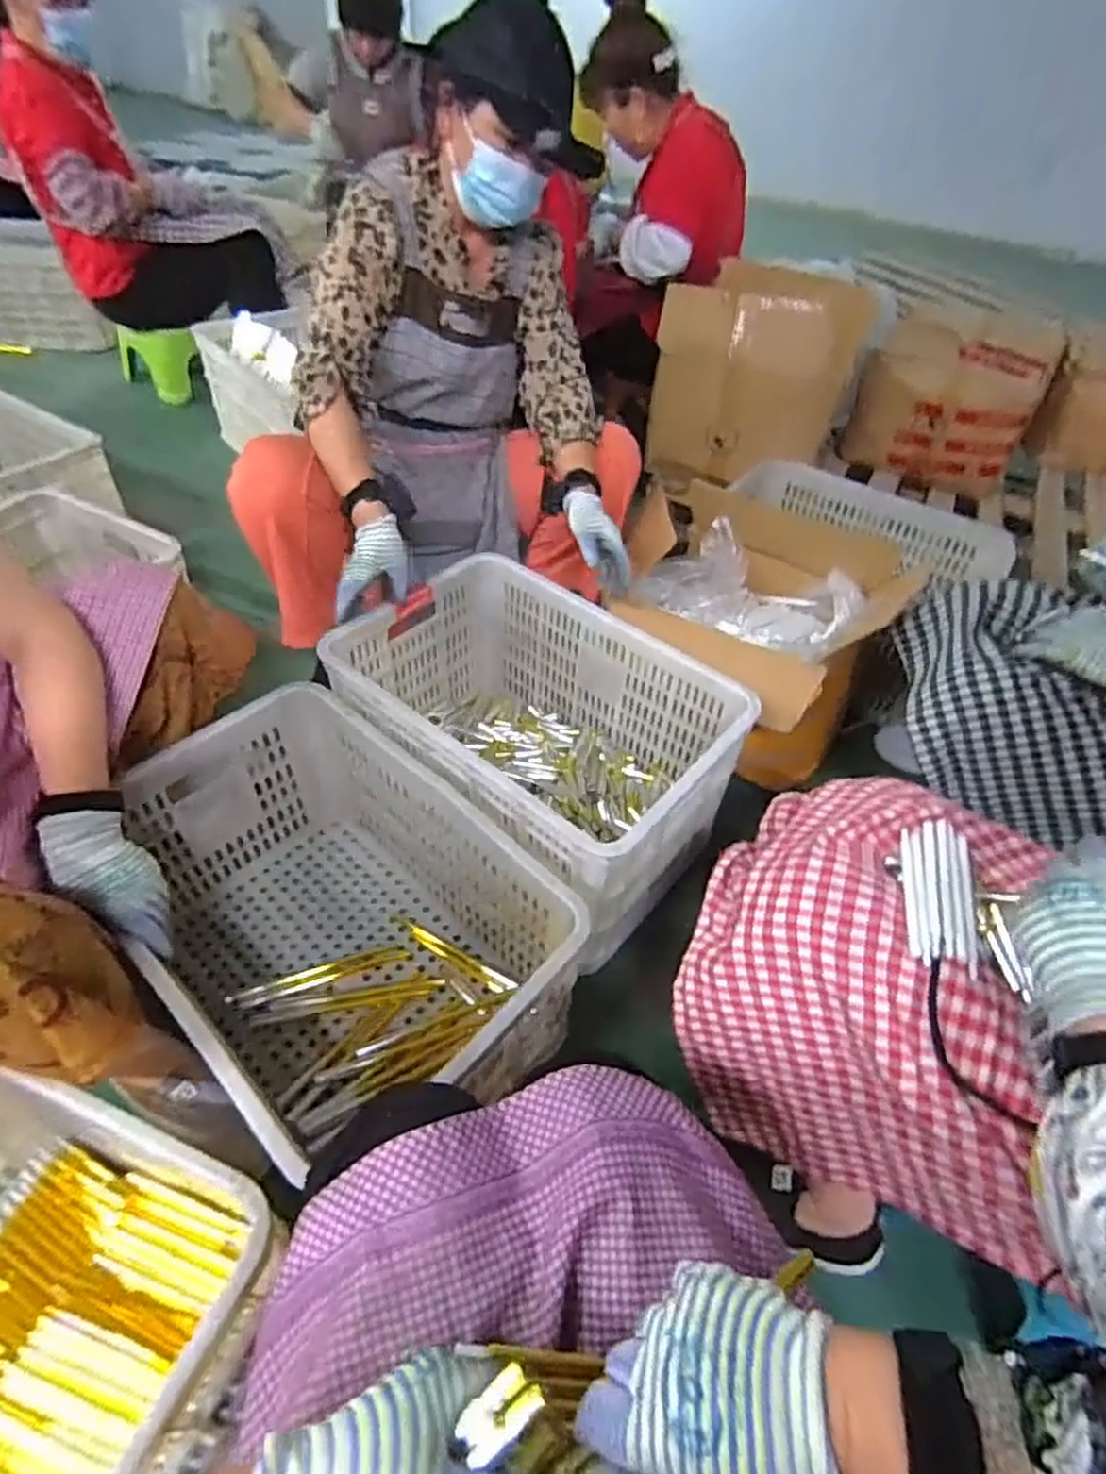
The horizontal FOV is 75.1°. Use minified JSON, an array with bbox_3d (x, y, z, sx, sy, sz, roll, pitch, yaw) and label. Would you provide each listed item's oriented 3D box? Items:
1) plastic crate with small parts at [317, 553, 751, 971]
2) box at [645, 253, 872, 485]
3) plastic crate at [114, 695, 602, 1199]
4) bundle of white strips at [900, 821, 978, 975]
[{"bbox_3d":[-0.031,0.009,1.059,0.520,0.268,0.356,32,51,22],"label":"plastic crate with small parts"},{"bbox_3d":[0.451,-0.809,1.626,0.398,0.363,0.342,23,49,15],"label":"box"},{"bbox_3d":[-0.249,0.215,0.883,0.360,0.289,0.530,-27,55,-28],"label":"plastic crate"},{"bbox_3d":[0.362,0.143,0.668,0.070,0.014,0.159,17,47,9],"label":"bundle of white strips"}]

